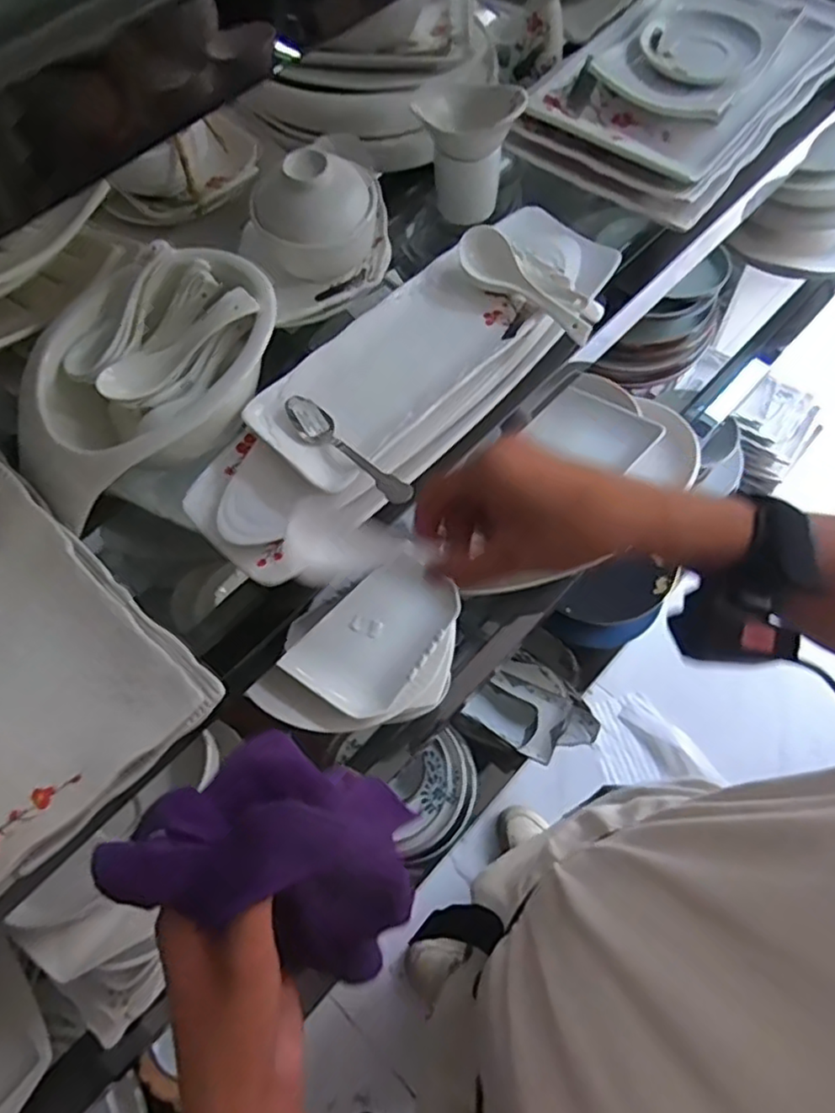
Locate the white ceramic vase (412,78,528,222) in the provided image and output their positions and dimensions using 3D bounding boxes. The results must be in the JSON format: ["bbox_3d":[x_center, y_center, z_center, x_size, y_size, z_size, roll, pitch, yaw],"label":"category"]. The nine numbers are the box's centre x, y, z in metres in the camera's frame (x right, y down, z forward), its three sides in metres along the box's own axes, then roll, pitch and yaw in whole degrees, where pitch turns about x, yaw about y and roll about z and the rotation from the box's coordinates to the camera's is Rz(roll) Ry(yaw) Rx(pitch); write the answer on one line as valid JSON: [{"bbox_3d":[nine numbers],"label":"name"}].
[{"bbox_3d":[0.053,-0.424,0.677,0.104,0.102,0.104,10,66,6],"label":"white ceramic vase"}]

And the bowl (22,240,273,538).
[{"bbox_3d":[-0.224,-0.146,0.550,0.171,0.097,0.245,42,73,18],"label":"bowl"}]

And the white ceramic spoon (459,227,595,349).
[{"bbox_3d":[0.095,-0.236,0.564,0.138,0.030,0.034,38,72,17],"label":"white ceramic spoon"}]

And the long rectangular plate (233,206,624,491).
[{"bbox_3d":[0.028,-0.203,0.591,0.120,0.041,0.387,39,72,17],"label":"long rectangular plate"}]

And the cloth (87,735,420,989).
[{"bbox_3d":[-0.069,0.149,0.347,0.136,0.107,0.093,18,67,10],"label":"cloth"}]

